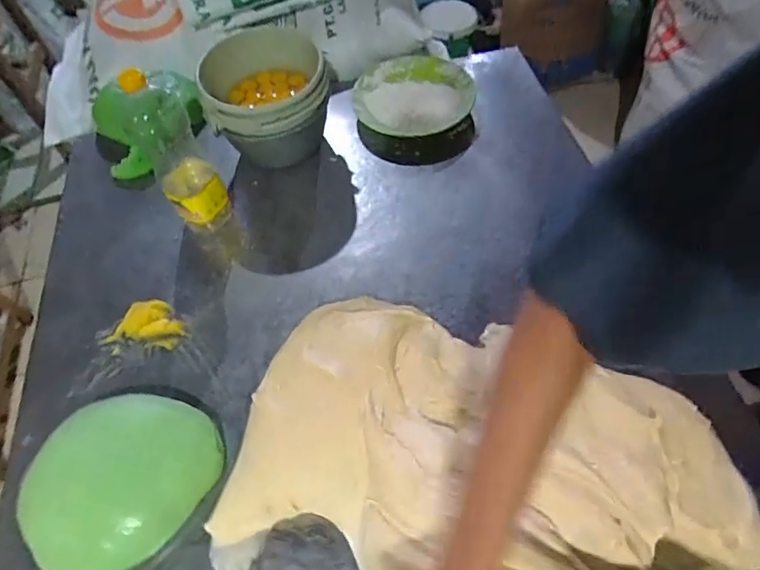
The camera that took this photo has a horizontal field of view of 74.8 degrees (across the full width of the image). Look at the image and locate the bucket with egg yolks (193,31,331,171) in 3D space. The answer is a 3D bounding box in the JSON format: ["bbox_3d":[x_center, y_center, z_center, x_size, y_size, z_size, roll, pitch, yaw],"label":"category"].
[{"bbox_3d":[-0.180,-0.298,0.820,0.190,0.167,0.171,-7,58,0],"label":"bucket with egg yolks"}]

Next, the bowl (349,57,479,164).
[{"bbox_3d":[0.067,-0.324,0.909,0.229,0.060,0.266,0,58,5],"label":"bowl"}]

